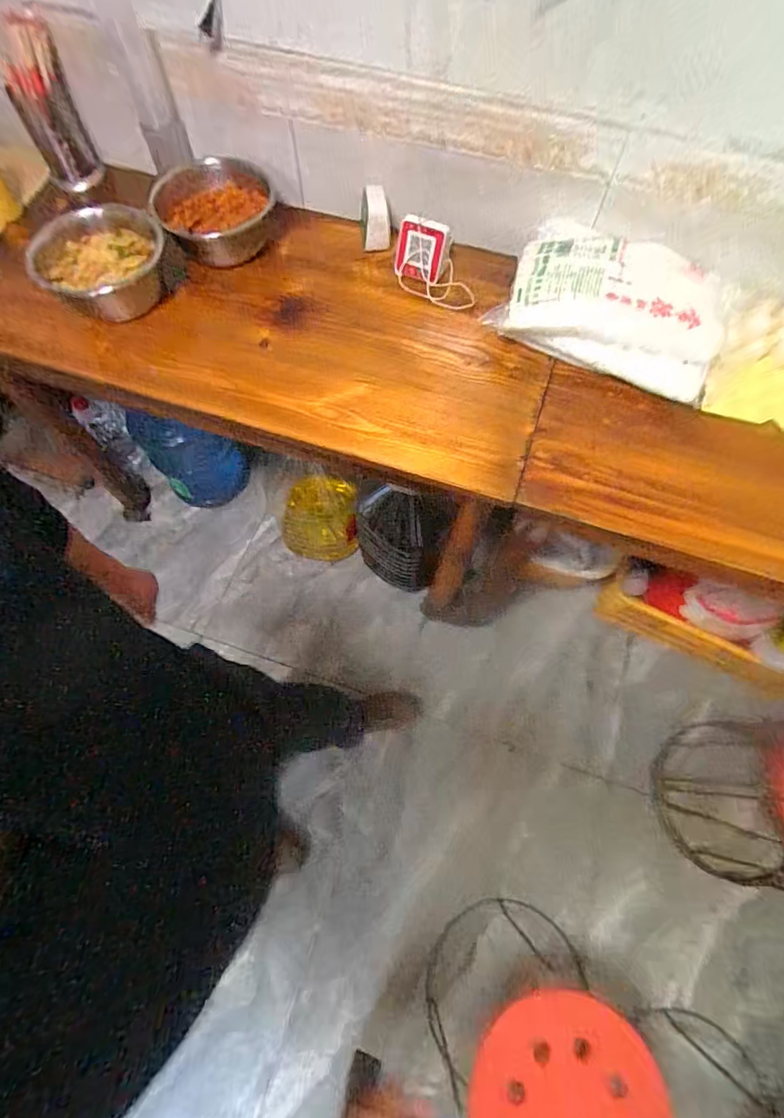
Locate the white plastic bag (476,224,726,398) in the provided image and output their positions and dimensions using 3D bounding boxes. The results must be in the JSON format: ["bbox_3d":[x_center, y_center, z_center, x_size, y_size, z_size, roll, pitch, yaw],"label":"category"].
[{"bbox_3d":[0.379,-0.445,0.852,0.360,0.147,0.228,22,69,9],"label":"white plastic bag"}]

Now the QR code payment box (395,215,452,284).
[{"bbox_3d":[0.060,-0.585,0.922,0.104,0.099,0.055,9,52,-7],"label":"QR code payment box"}]

